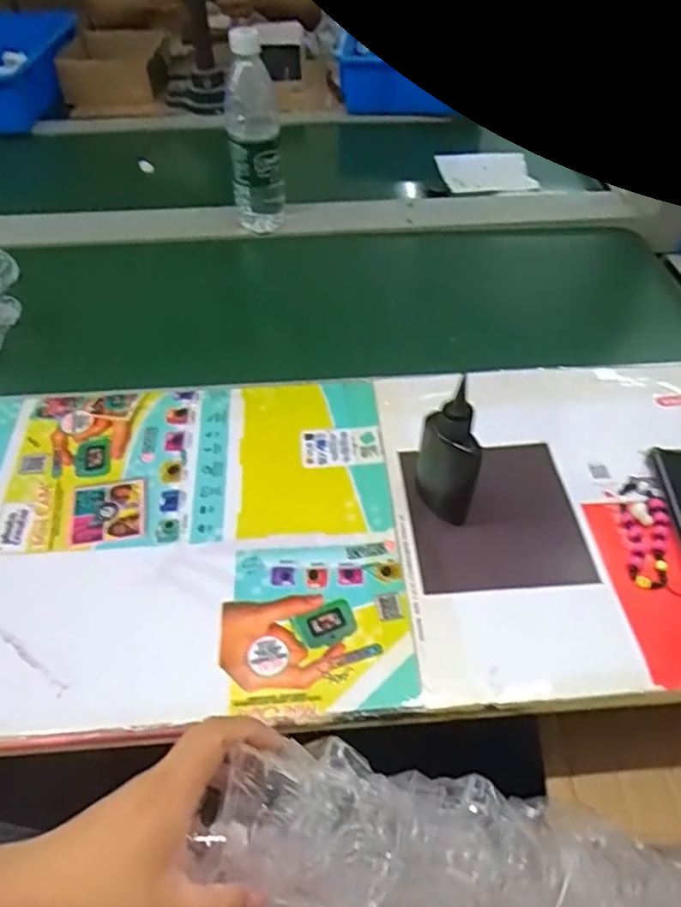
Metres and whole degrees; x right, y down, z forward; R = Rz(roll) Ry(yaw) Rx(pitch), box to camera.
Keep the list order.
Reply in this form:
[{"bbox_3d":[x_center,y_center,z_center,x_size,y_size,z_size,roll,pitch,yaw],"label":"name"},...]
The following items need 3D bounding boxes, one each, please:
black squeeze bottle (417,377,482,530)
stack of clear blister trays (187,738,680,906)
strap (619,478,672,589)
[{"bbox_3d":[0.087,-0.003,0.492,0.024,0.134,0.056,-29,55,-24],"label":"black squeeze bottle"},{"bbox_3d":[0.103,0.269,0.400,0.387,0.067,0.090,22,46,-18],"label":"stack of clear blister trays"},{"bbox_3d":[0.251,0.062,0.515,0.036,0.007,0.104,10,49,8],"label":"strap"}]

